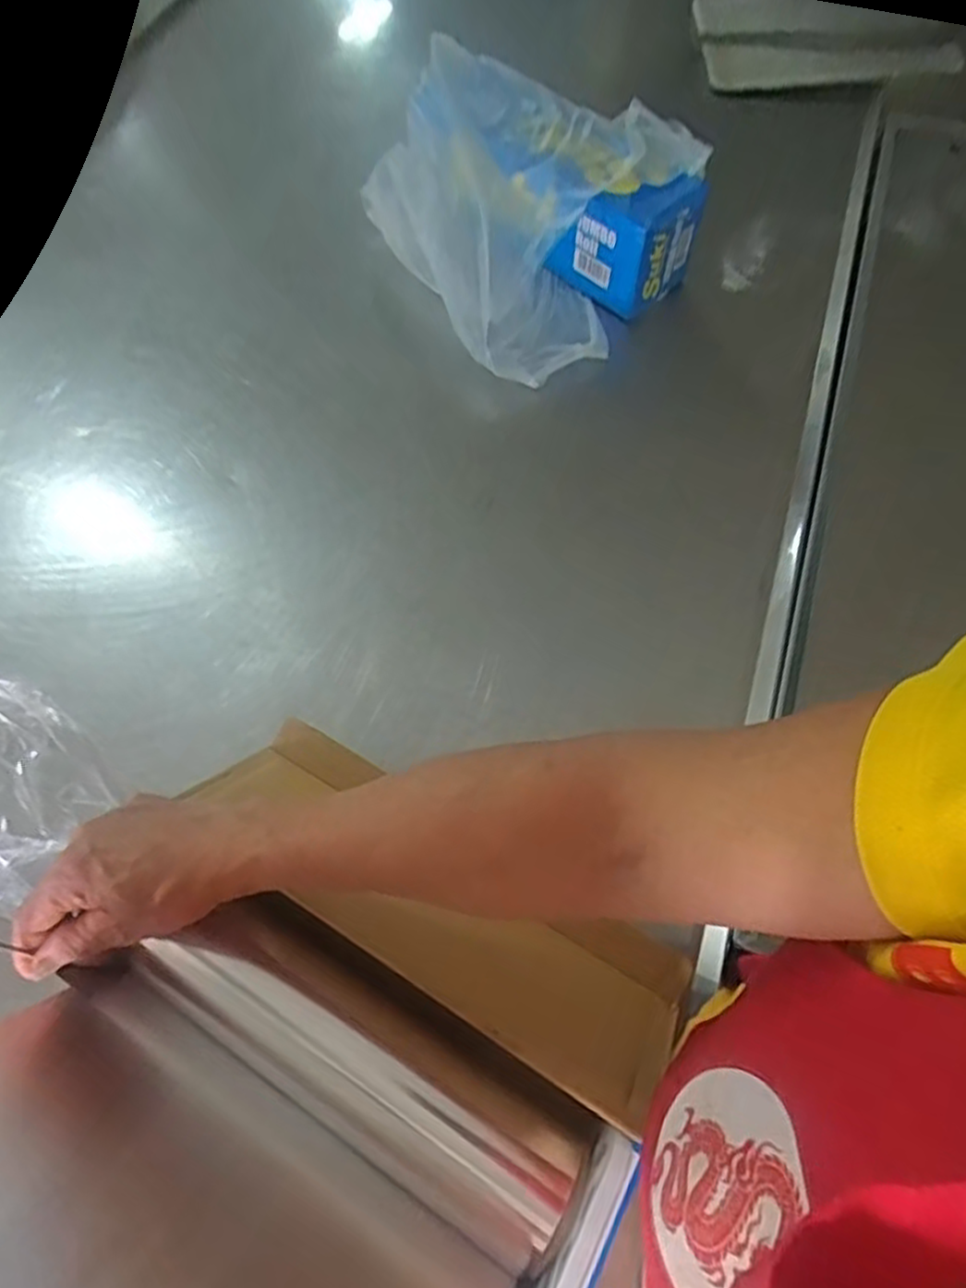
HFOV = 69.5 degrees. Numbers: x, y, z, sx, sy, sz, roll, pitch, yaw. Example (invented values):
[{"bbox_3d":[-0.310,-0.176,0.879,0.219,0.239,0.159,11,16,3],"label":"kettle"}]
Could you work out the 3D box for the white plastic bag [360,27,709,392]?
[{"bbox_3d":[0.037,-0.472,0.749,0.280,0.142,0.345,-36,68,-14],"label":"white plastic bag"}]

